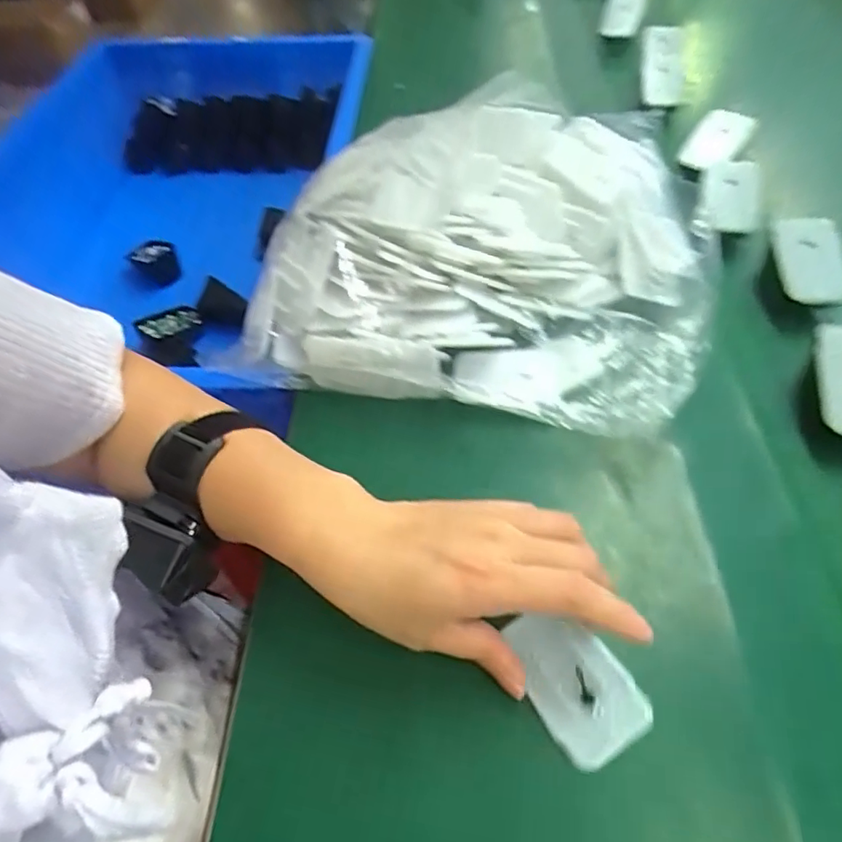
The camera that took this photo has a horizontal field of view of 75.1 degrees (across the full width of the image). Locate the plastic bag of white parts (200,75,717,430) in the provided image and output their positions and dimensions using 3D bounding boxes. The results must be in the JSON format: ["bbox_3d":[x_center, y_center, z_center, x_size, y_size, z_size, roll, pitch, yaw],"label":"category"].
[{"bbox_3d":[0.049,-0.141,0.417,0.306,0.098,0.298,10,55,12],"label":"plastic bag of white parts"}]

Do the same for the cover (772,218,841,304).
[{"bbox_3d":[0.272,-0.111,0.380,0.043,0.009,0.061,-12,86,4],"label":"cover"}]

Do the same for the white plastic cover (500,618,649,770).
[{"bbox_3d":[0.072,0.122,0.261,0.044,0.006,0.068,-26,55,-14],"label":"white plastic cover"}]

